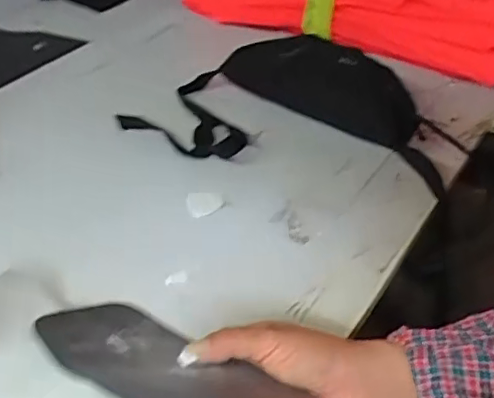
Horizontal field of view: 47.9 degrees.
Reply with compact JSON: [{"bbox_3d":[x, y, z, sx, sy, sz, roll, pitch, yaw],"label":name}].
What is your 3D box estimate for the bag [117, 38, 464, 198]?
[{"bbox_3d":[0.027,-0.120,0.685,0.367,0.112,0.179,7,43,12],"label":"bag"}]

